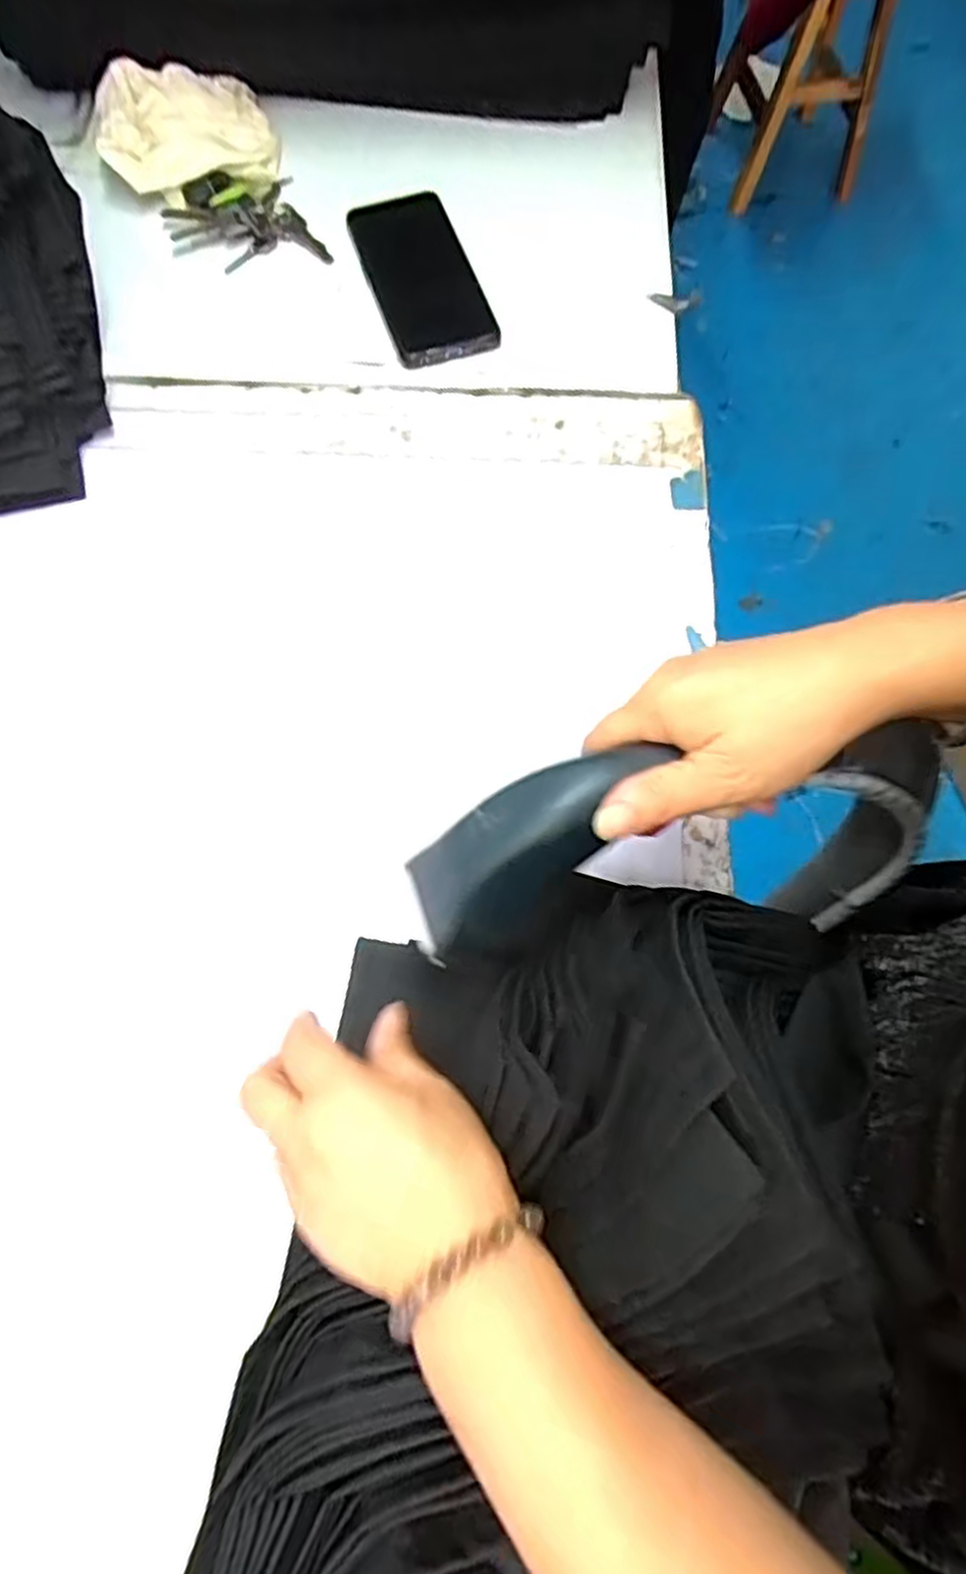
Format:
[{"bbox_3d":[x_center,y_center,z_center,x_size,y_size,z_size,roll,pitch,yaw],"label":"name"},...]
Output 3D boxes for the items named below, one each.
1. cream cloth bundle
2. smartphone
[{"bbox_3d":[-0.233,-0.514,0.599,0.133,0.041,0.106,-16,72,-5],"label":"cream cloth bundle"},{"bbox_3d":[-0.049,-0.386,0.569,0.076,0.011,0.167,-18,72,-6],"label":"smartphone"}]

